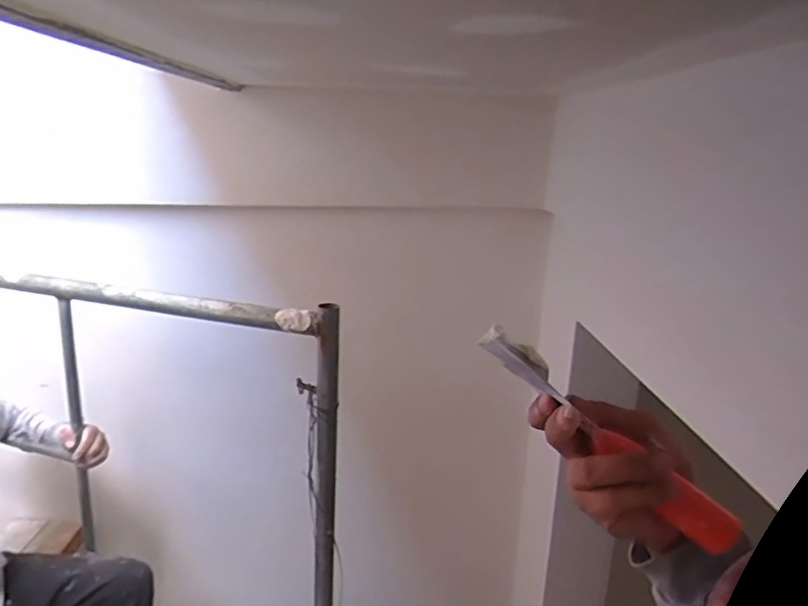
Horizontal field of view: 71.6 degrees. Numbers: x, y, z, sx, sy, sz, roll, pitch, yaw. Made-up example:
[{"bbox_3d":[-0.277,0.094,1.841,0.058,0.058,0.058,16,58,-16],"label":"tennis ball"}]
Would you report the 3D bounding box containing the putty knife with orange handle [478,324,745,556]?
[{"bbox_3d":[0.147,0.096,0.398,0.230,0.022,0.024,40,23,3],"label":"putty knife with orange handle"}]

